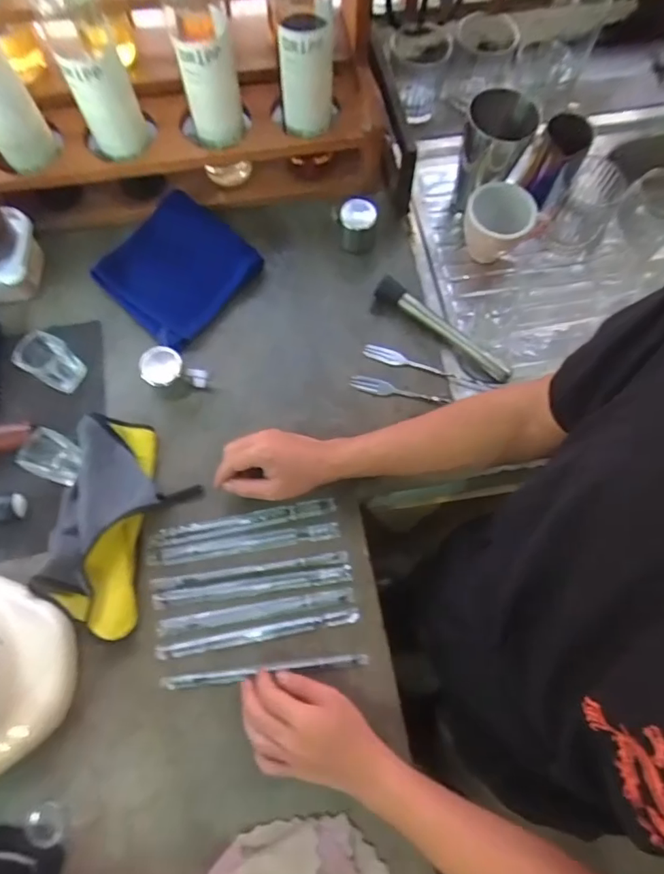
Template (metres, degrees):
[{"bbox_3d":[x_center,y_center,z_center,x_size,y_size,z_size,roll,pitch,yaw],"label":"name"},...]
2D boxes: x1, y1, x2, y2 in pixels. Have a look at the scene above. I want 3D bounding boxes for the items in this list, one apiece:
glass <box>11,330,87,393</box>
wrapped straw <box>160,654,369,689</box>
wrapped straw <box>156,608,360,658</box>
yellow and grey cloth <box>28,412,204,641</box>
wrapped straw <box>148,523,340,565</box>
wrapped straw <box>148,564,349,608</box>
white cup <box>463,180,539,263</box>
[{"bbox_3d":[-0.338,-0.090,0.613,0.052,0.064,0.052,0,71,-1],"label":"glass"},{"bbox_3d":[-0.069,0.246,0.535,0.215,0.006,0.013,-5,71,-4],"label":"wrapped straw"},{"bbox_3d":[-0.078,0.211,0.546,0.215,0.004,0.015,-10,71,-4],"label":"wrapped straw"},{"bbox_3d":[-0.237,0.091,0.564,0.132,0.043,0.228,9,71,3],"label":"yellow and grey cloth"},{"bbox_3d":[-0.099,0.121,0.577,0.212,0.004,0.020,-8,71,-3],"label":"wrapped straw"},{"bbox_3d":[-0.086,0.164,0.561,0.216,0.004,0.017,-7,71,-3],"label":"wrapped straw"},{"bbox_3d":[0.219,-0.284,0.680,0.085,0.084,0.083,0,71,-1],"label":"white cup"}]

